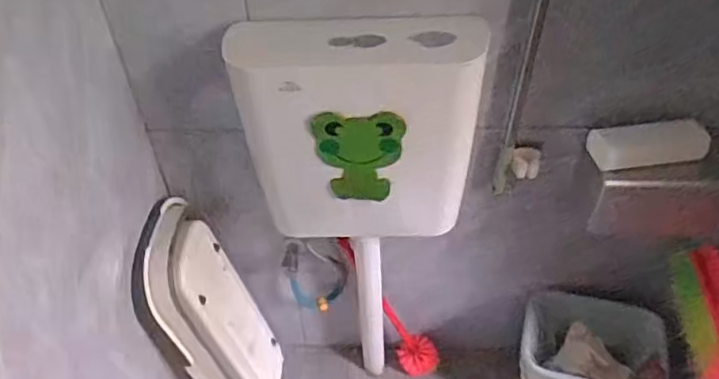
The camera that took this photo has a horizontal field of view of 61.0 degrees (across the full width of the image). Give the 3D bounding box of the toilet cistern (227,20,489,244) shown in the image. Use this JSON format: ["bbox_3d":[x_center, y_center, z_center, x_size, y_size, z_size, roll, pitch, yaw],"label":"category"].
[{"bbox_3d":[0.005,-0.076,0.940,0.352,0.364,0.110,-4,45,0],"label":"toilet cistern"}]

